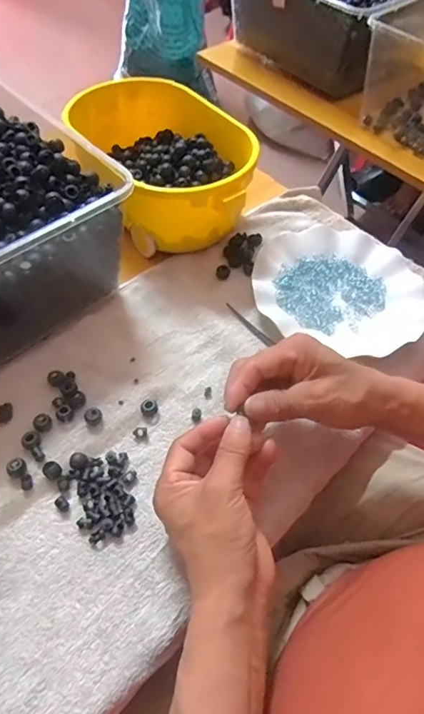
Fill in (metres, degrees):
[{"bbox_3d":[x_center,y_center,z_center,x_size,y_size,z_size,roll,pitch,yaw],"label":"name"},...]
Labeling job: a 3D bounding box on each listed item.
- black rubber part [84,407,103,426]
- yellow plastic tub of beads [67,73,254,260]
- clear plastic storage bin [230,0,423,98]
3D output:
[{"bbox_3d":[-0.108,0.052,0.430,0.015,0.009,0.017,-18,57,-14],"label":"black rubber part"},{"bbox_3d":[-0.055,-0.227,0.572,0.157,0.106,0.242,-28,60,-20],"label":"yellow plastic tub of beads"},{"bbox_3d":[0.229,-0.607,0.834,0.307,0.138,0.294,-34,63,-24],"label":"clear plastic storage bin"}]

